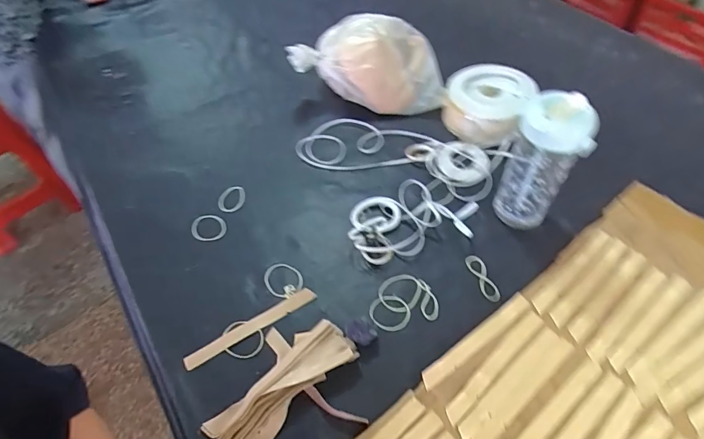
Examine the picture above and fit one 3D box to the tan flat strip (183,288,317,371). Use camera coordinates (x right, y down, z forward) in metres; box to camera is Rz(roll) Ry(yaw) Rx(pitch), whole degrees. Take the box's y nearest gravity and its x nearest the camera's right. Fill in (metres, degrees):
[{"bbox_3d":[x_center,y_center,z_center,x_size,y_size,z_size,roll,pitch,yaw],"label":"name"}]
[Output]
[{"bbox_3d":[-0.140,0.150,0.590,0.193,0.004,0.022,-29,56,-19],"label":"tan flat strip"}]

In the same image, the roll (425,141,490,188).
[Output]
[{"bbox_3d":[0.197,-0.103,0.767,0.102,0.020,0.104,-1,51,2],"label":"roll"}]

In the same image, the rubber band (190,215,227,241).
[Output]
[{"bbox_3d":[-0.238,0.013,0.697,0.055,0.004,0.055,-18,53,-11],"label":"rubber band"}]

